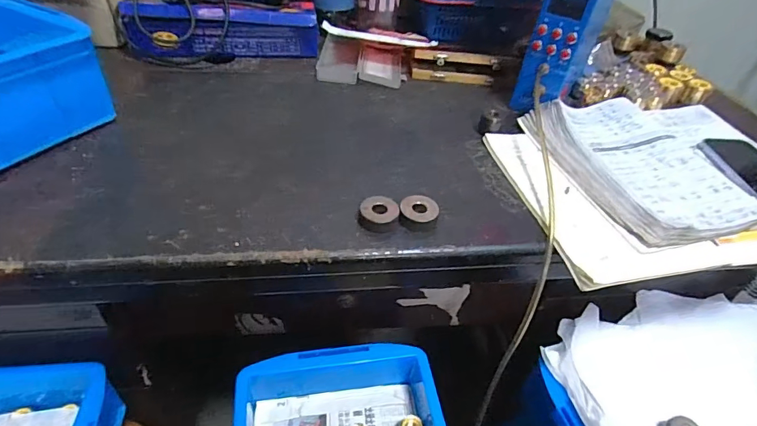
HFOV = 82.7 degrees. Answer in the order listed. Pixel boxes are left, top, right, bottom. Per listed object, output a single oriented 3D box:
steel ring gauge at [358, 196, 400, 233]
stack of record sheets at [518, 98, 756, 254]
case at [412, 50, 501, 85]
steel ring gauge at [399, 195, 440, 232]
[{"bbox_3d":[0.000,0.000,0.446,0.040,0.018,0.040,0,43,-6],"label":"steel ring gauge"},{"bbox_3d":[0.384,-0.074,0.561,0.316,0.026,0.265,-7,44,-13],"label":"stack of record sheets"},{"bbox_3d":[0.125,-0.239,0.701,0.133,0.036,0.049,12,43,7],"label":"case"},{"bbox_3d":[0.043,0.000,0.449,0.039,0.017,0.035,10,43,5],"label":"steel ring gauge"}]

